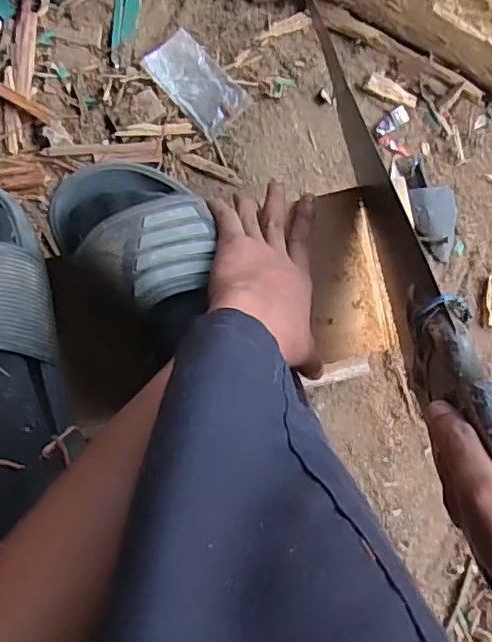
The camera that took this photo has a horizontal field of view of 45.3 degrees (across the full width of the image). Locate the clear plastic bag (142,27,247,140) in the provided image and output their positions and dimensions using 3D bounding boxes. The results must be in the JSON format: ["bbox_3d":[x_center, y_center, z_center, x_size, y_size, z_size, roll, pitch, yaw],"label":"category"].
[{"bbox_3d":[-0.049,-0.230,0.569,0.055,0.017,0.095,-43,82,-5],"label":"clear plastic bag"}]

